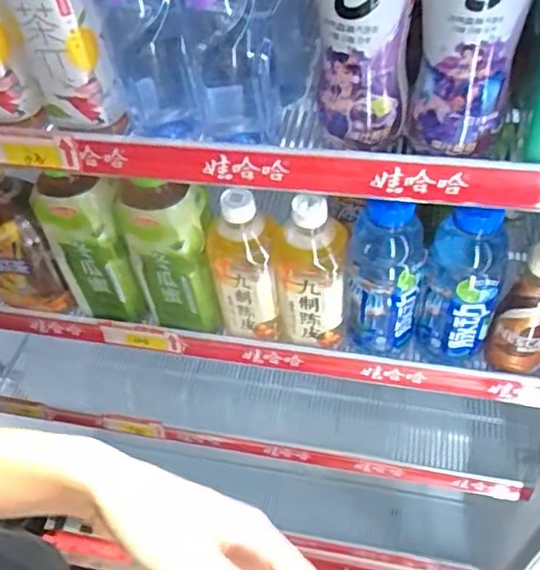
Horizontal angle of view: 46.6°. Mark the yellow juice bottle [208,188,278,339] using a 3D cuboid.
[{"bbox_3d":[-0.025,-0.021,0.610,0.064,0.171,0.057,0,50,6],"label":"yellow juice bottle"}]

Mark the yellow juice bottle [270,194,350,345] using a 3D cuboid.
[{"bbox_3d":[0.036,-0.014,0.600,0.073,0.169,0.061,2,50,8],"label":"yellow juice bottle"}]

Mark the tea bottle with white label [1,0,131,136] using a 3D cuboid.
[{"bbox_3d":[-0.157,-0.193,0.451,0.055,0.167,0.060,-34,54,-21],"label":"tea bottle with white label"}]

